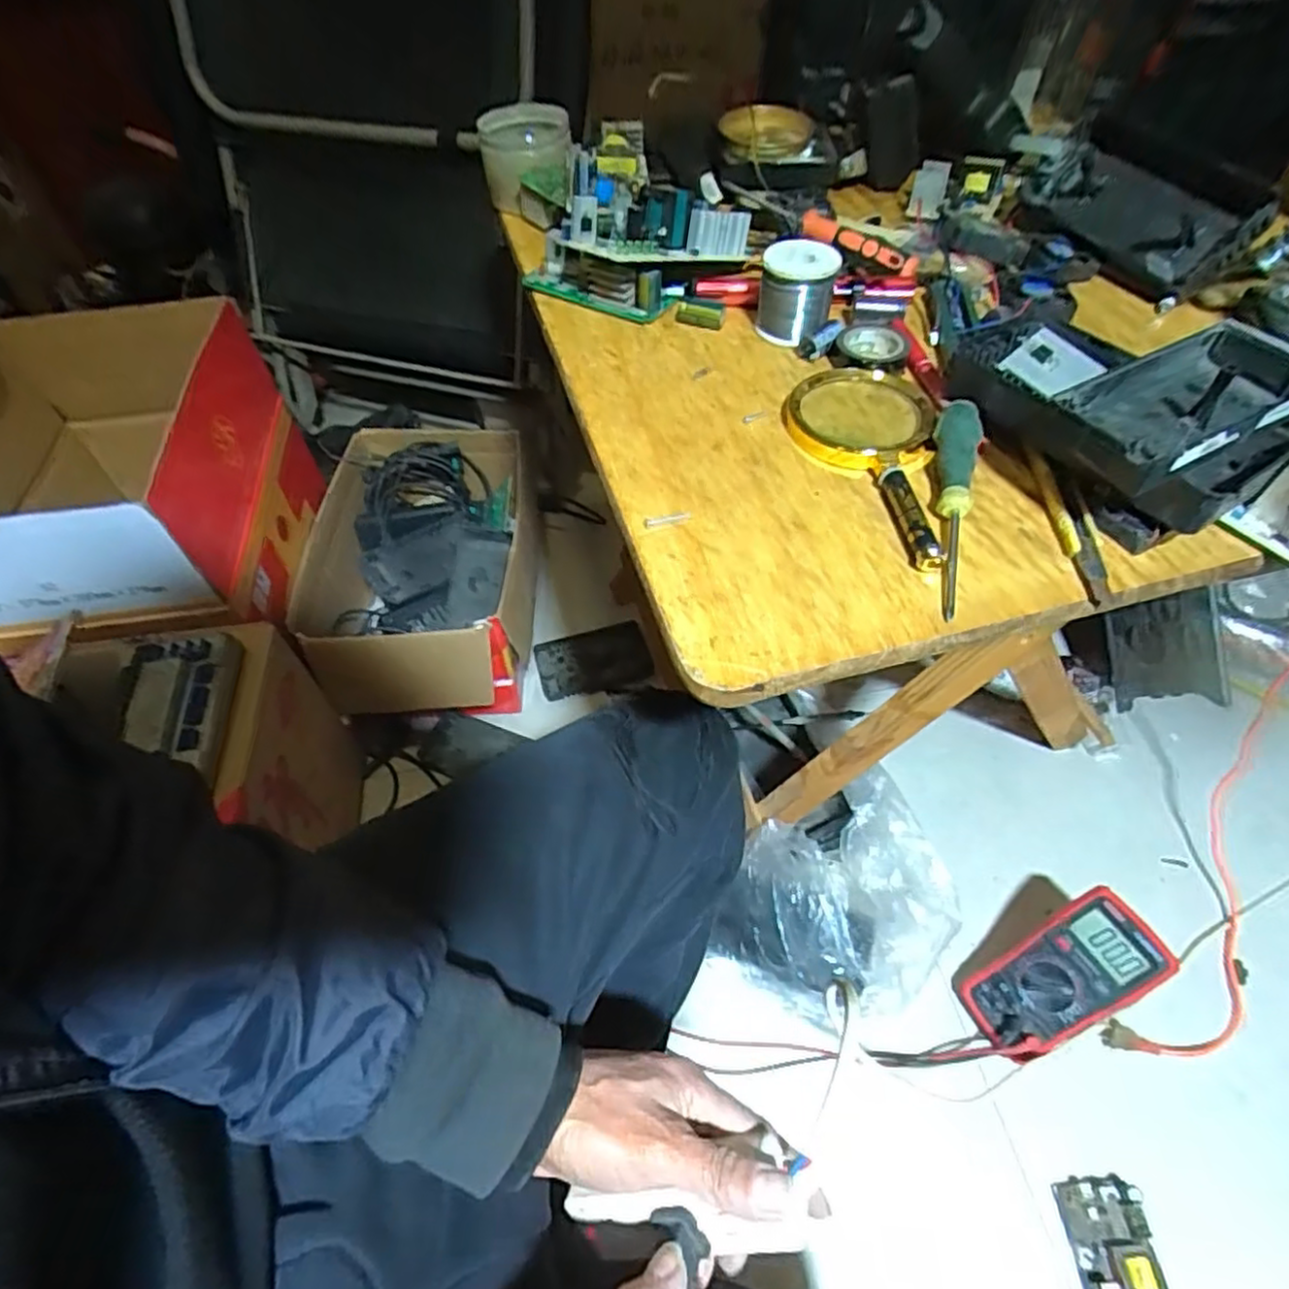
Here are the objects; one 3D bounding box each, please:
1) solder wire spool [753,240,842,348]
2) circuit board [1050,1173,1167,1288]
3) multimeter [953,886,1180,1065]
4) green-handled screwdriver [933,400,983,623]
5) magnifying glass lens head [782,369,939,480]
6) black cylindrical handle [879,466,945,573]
[{"bbox_3d":[0.108,-0.251,0.502,0.052,0.057,0.052,9,54,9],"label":"solder wire spool"},{"bbox_3d":[0.412,0.540,0.600,0.069,0.023,0.129,-3,53,0],"label":"circuit board"},{"bbox_3d":[0.412,0.329,0.697,0.190,0.035,0.097,-41,55,15],"label":"multimeter"},{"bbox_3d":[0.173,-0.078,0.388,0.021,0.019,0.148,9,67,8],"label":"green-handled screwdriver"},{"bbox_3d":[0.136,-0.144,0.448,0.088,0.018,0.092,4,53,4],"label":"magnifying glass lens head"},{"bbox_3d":[0.147,-0.074,0.391,0.014,0.017,0.075,-7,53,-4],"label":"black cylindrical handle"}]

